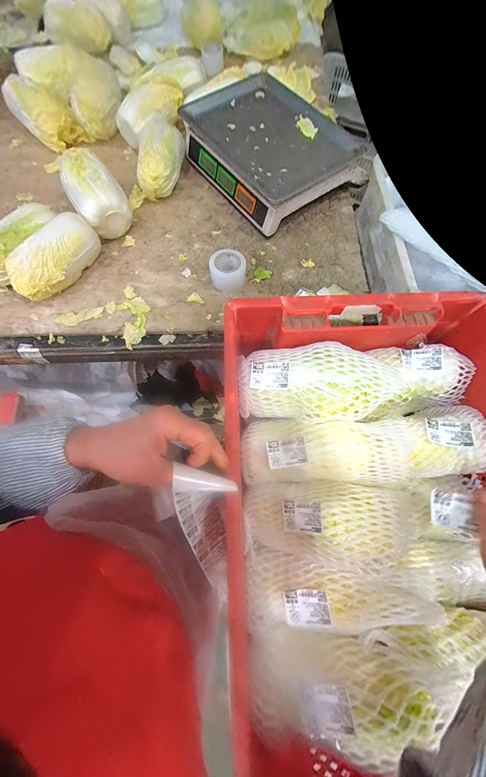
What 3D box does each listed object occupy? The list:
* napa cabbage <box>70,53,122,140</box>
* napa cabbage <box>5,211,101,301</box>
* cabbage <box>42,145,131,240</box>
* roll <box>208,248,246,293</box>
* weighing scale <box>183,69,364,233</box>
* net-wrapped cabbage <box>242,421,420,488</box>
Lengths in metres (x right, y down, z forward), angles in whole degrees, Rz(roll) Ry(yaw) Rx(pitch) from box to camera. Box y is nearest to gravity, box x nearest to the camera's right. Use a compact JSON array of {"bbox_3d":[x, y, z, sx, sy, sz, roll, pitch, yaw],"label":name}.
[{"bbox_3d":[-0.360,-0.726,0.665,0.114,0.099,0.220,-17,71,-6],"label":"napa cabbage"},{"bbox_3d":[-0.349,-0.240,0.517,0.078,0.087,0.174,43,76,15],"label":"napa cabbage"},{"bbox_3d":[-0.310,-0.398,0.564,0.092,0.098,0.184,-35,73,-11],"label":"cabbage"},{"bbox_3d":[-0.028,-0.227,0.533,0.069,0.044,0.067,0,70,1],"label":"roll"},{"bbox_3d":[0.051,-0.521,0.612,0.249,0.099,0.333,-36,73,-12],"label":"weighing scale"},{"bbox_3d":[0.127,0.093,0.412,0.249,0.077,0.092,1,70,1],"label":"net-wrapped cabbage"}]

